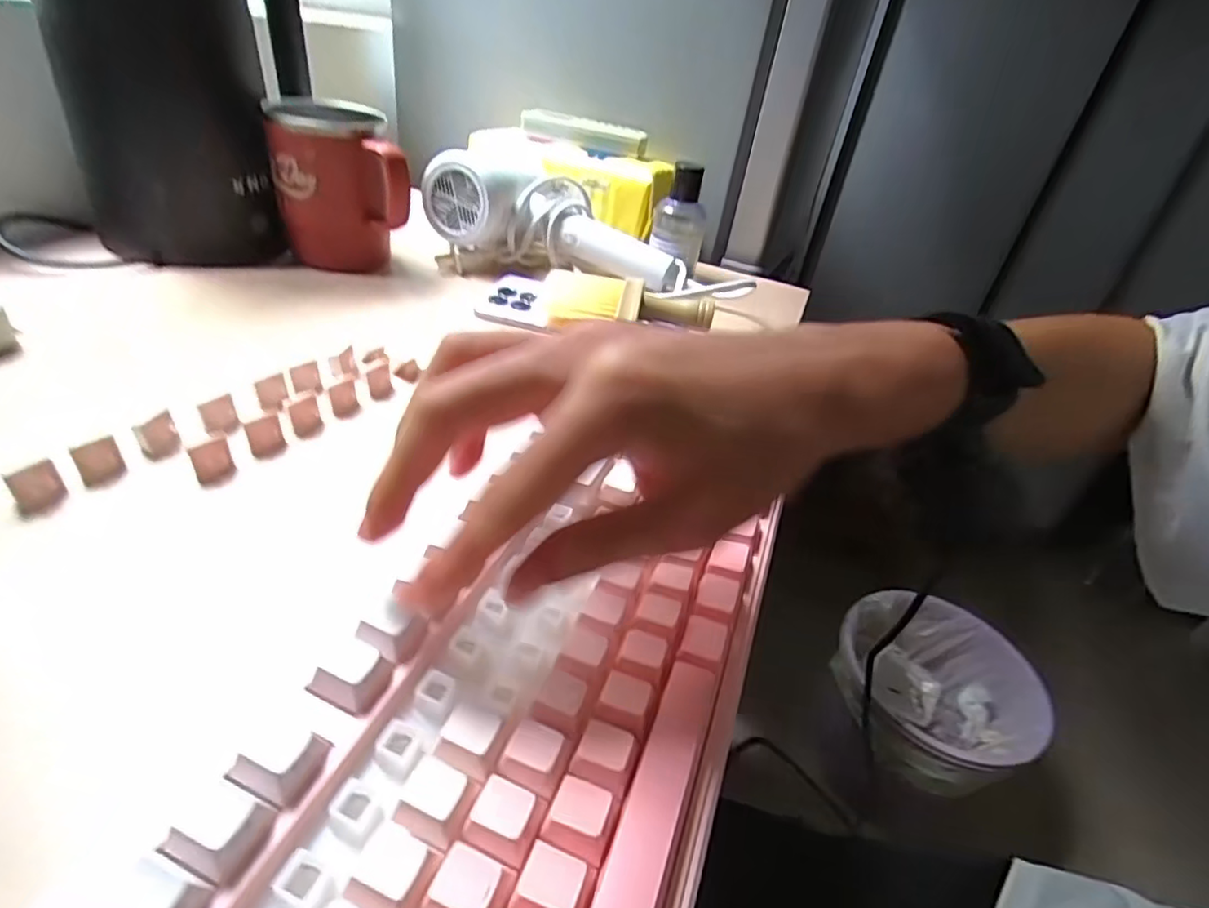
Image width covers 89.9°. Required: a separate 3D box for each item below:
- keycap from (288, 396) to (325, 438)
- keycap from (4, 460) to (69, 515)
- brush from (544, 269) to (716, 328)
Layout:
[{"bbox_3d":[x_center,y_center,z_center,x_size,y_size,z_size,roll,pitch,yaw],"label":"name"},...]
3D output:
[{"bbox_3d":[-0.162,-0.020,0.328,0.015,0.019,0.015,-14,42,-26],"label":"keycap"},{"bbox_3d":[-0.242,0.014,0.259,0.014,0.014,0.017,31,40,27],"label":"keycap"},{"bbox_3d":[0.016,-0.116,0.485,0.136,0.044,0.042,13,35,5],"label":"brush"}]

